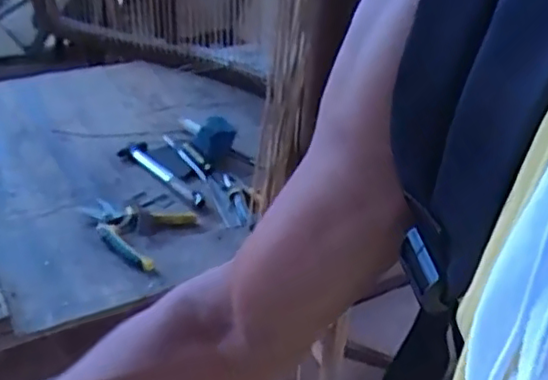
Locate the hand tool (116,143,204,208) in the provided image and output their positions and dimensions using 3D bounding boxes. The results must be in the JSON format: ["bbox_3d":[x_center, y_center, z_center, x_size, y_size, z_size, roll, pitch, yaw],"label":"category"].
[{"bbox_3d":[-0.186,-0.030,1.054,0.046,0.030,0.200,-25,42,-37],"label":"hand tool"}]

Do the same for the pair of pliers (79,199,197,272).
[{"bbox_3d":[-0.207,0.045,0.953,0.158,0.019,0.132,20,36,25],"label":"pair of pliers"}]

